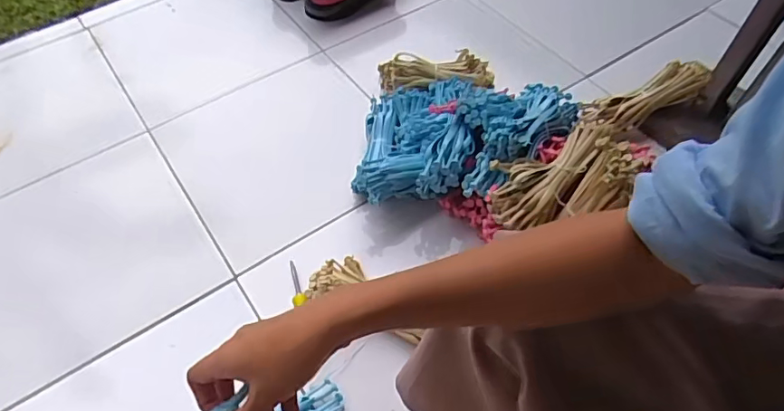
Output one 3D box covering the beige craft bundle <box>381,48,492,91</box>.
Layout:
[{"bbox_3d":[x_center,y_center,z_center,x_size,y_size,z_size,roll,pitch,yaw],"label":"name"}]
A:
[{"bbox_3d":[0.086,-0.256,1.057,0.219,0.071,0.071,-5,55,-2],"label":"beige craft bundle"}]

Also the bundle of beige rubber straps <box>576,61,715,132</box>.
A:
[{"bbox_3d":[0.451,-0.193,0.951,0.217,0.043,0.064,-22,55,11],"label":"bundle of beige rubber straps"}]

